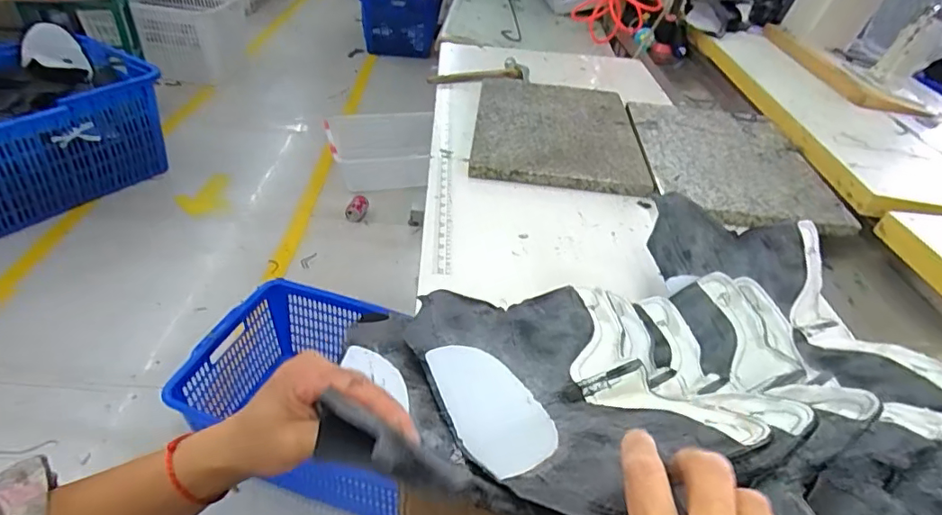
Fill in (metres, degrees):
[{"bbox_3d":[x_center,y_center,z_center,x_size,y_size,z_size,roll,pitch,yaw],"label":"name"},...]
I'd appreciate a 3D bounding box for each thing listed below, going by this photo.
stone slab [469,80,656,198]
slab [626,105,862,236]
[{"bbox_3d":[0.157,-0.242,0.999,0.298,0.036,0.402,7,38,-1],"label":"stone slab"},{"bbox_3d":[0.451,-0.173,0.934,0.289,0.023,0.394,6,39,-3],"label":"slab"}]

